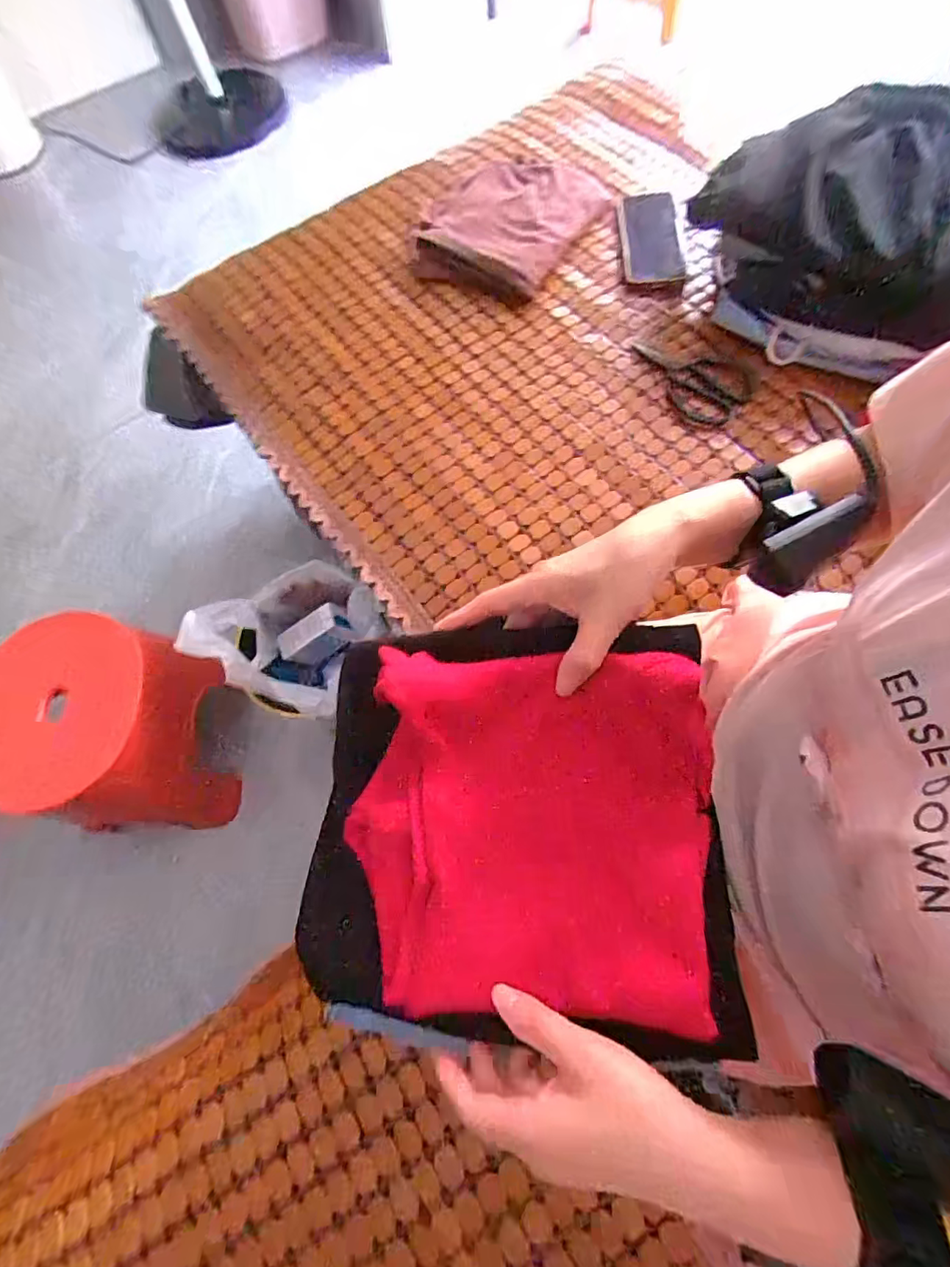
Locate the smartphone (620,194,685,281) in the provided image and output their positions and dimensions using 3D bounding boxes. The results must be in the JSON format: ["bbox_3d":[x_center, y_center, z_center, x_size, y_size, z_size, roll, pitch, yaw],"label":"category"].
[{"bbox_3d":[0.233,-0.528,0.704,0.077,0.010,0.152,0,77,-7],"label":"smartphone"}]

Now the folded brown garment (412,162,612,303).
[{"bbox_3d":[0.038,-0.559,0.719,0.207,0.034,0.261,33,74,14],"label":"folded brown garment"}]

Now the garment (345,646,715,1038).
[{"bbox_3d":[0.031,0.111,0.312,0.202,0.046,0.193,3,69,4],"label":"garment"}]

